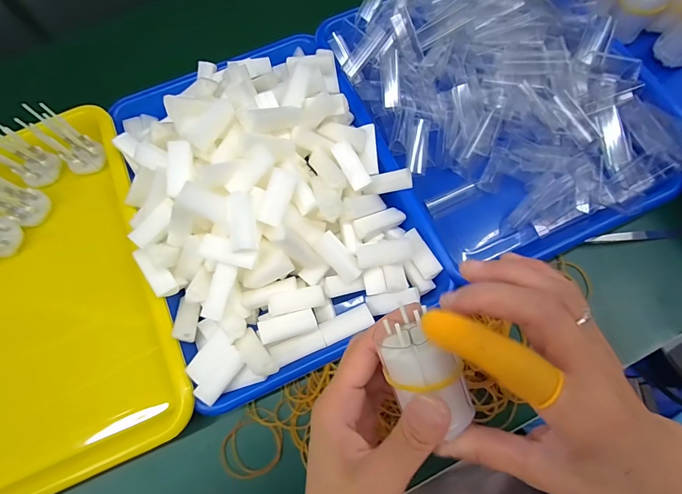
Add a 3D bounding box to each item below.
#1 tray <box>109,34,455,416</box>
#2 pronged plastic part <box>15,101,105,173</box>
[{"bbox_3d":[-0.069,-0.058,0.318,0.232,0.074,0.323,-25,73,-6],"label":"tray"},{"bbox_3d":[-0.262,-0.101,0.342,0.036,0.070,0.019,-46,54,-12],"label":"pronged plastic part"}]

